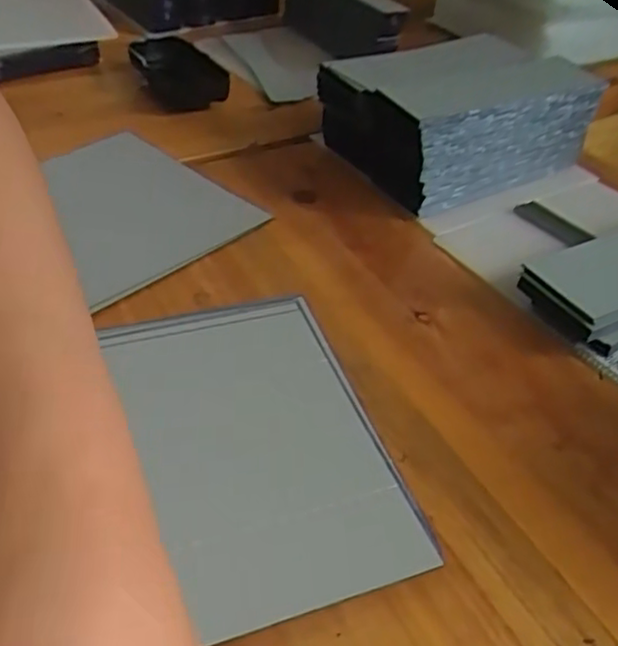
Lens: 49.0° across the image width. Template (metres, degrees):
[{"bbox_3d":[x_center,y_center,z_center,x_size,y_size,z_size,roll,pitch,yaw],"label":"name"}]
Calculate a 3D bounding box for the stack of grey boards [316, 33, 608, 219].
[{"bbox_3d":[0.104,-0.154,0.501,0.165,0.067,0.134,-18,46,-23],"label":"stack of grey boards"}]

